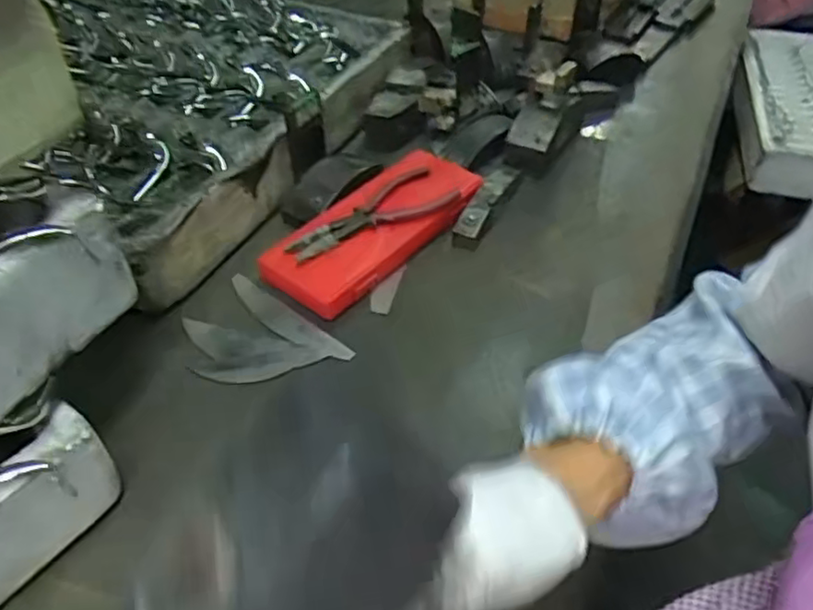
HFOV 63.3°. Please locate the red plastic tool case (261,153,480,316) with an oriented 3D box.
[{"bbox_3d":[-0.029,-0.086,0.688,0.104,0.040,0.257,31,52,28],"label":"red plastic tool case"}]

